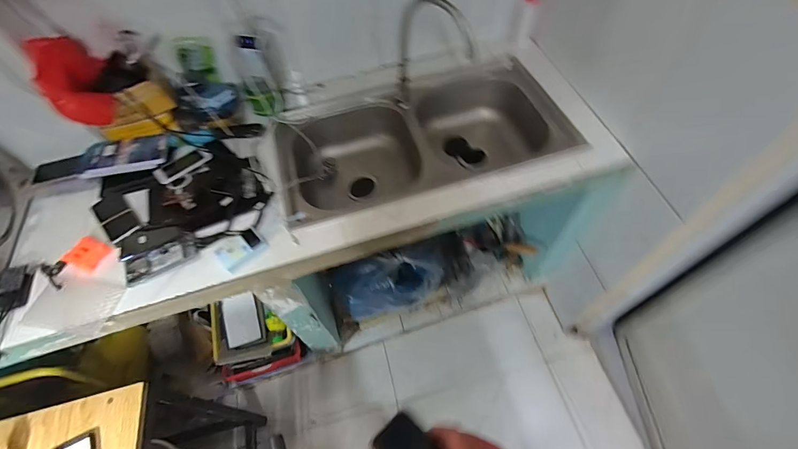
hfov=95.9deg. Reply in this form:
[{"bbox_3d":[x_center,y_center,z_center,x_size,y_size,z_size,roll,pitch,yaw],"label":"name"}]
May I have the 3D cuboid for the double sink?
[{"bbox_3d":[0.056,-0.214,1.064,0.768,0.203,0.413,-14,58,-4],"label":"double sink"}]

